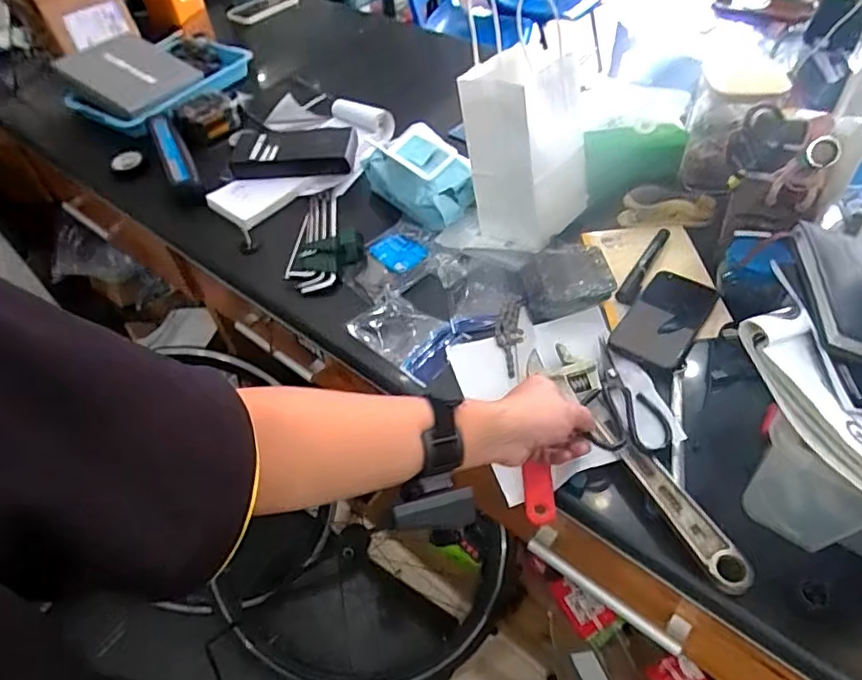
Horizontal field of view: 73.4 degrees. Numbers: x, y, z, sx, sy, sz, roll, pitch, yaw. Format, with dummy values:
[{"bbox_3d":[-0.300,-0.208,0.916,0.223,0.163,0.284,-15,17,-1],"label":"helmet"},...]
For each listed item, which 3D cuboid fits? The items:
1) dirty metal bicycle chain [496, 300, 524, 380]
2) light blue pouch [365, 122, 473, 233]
[{"bbox_3d":[0.097,-0.004,0.719,0.034,0.008,0.107,3,62,7],"label":"dirty metal bicycle chain"},{"bbox_3d":[-0.021,-0.256,0.888,0.095,0.082,0.205,-32,54,-21],"label":"light blue pouch"}]

